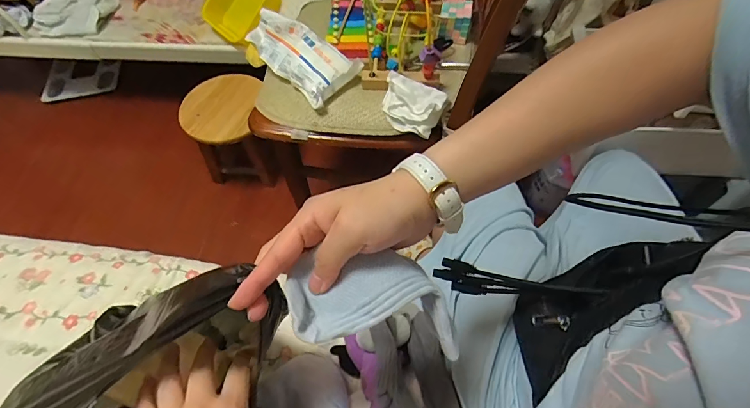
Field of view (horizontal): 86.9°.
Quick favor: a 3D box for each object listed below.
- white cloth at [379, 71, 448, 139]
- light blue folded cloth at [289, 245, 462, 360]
[{"bbox_3d":[0.070,-0.182,0.712,0.113,0.050,0.090,12,60,9],"label":"white cloth"},{"bbox_3d":[-0.001,0.065,0.267,0.111,0.036,0.057,1,60,-3],"label":"light blue folded cloth"}]

